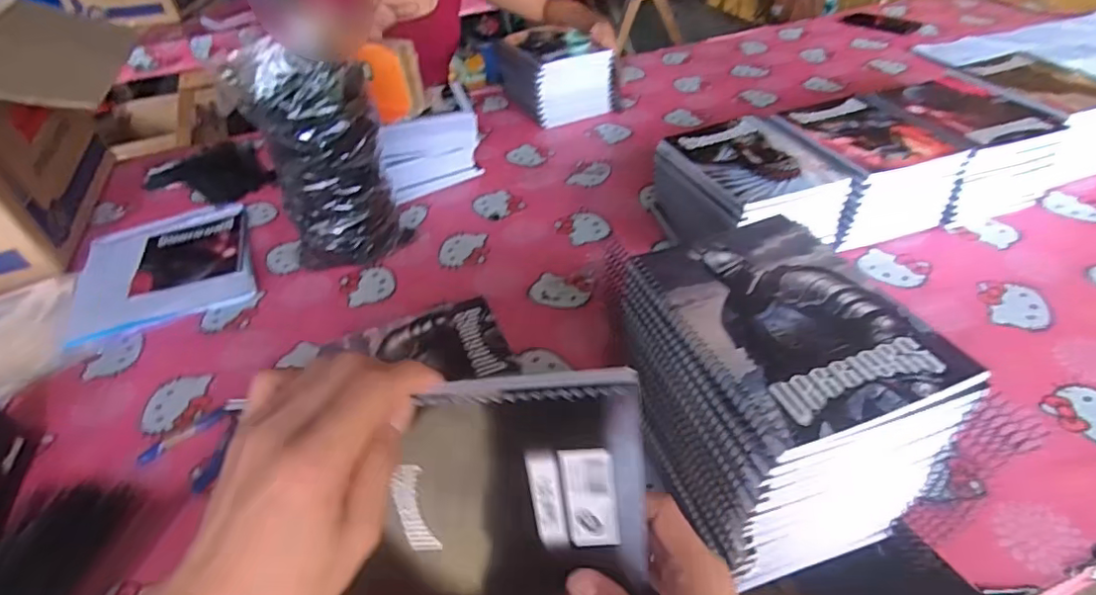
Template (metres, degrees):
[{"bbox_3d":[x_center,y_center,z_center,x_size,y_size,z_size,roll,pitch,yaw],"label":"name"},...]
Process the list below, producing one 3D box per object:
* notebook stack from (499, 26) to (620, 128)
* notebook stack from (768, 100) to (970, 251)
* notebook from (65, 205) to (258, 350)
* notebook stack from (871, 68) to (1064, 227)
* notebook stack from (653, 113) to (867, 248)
[{"bbox_3d":[0.020,-0.451,1.166,0.187,0.124,0.203,-17,42,-14],"label":"notebook stack"},{"bbox_3d":[0.424,-0.178,0.811,0.184,0.125,0.205,-14,42,-11],"label":"notebook stack"},{"bbox_3d":[-0.559,-0.049,0.847,0.226,0.012,0.275,-21,43,-17],"label":"notebook"},{"bbox_3d":[0.575,-0.213,0.829,0.169,0.123,0.197,-16,42,-13],"label":"notebook stack"},{"bbox_3d":[0.261,-0.134,0.782,0.177,0.126,0.207,-15,42,-12],"label":"notebook stack"}]

